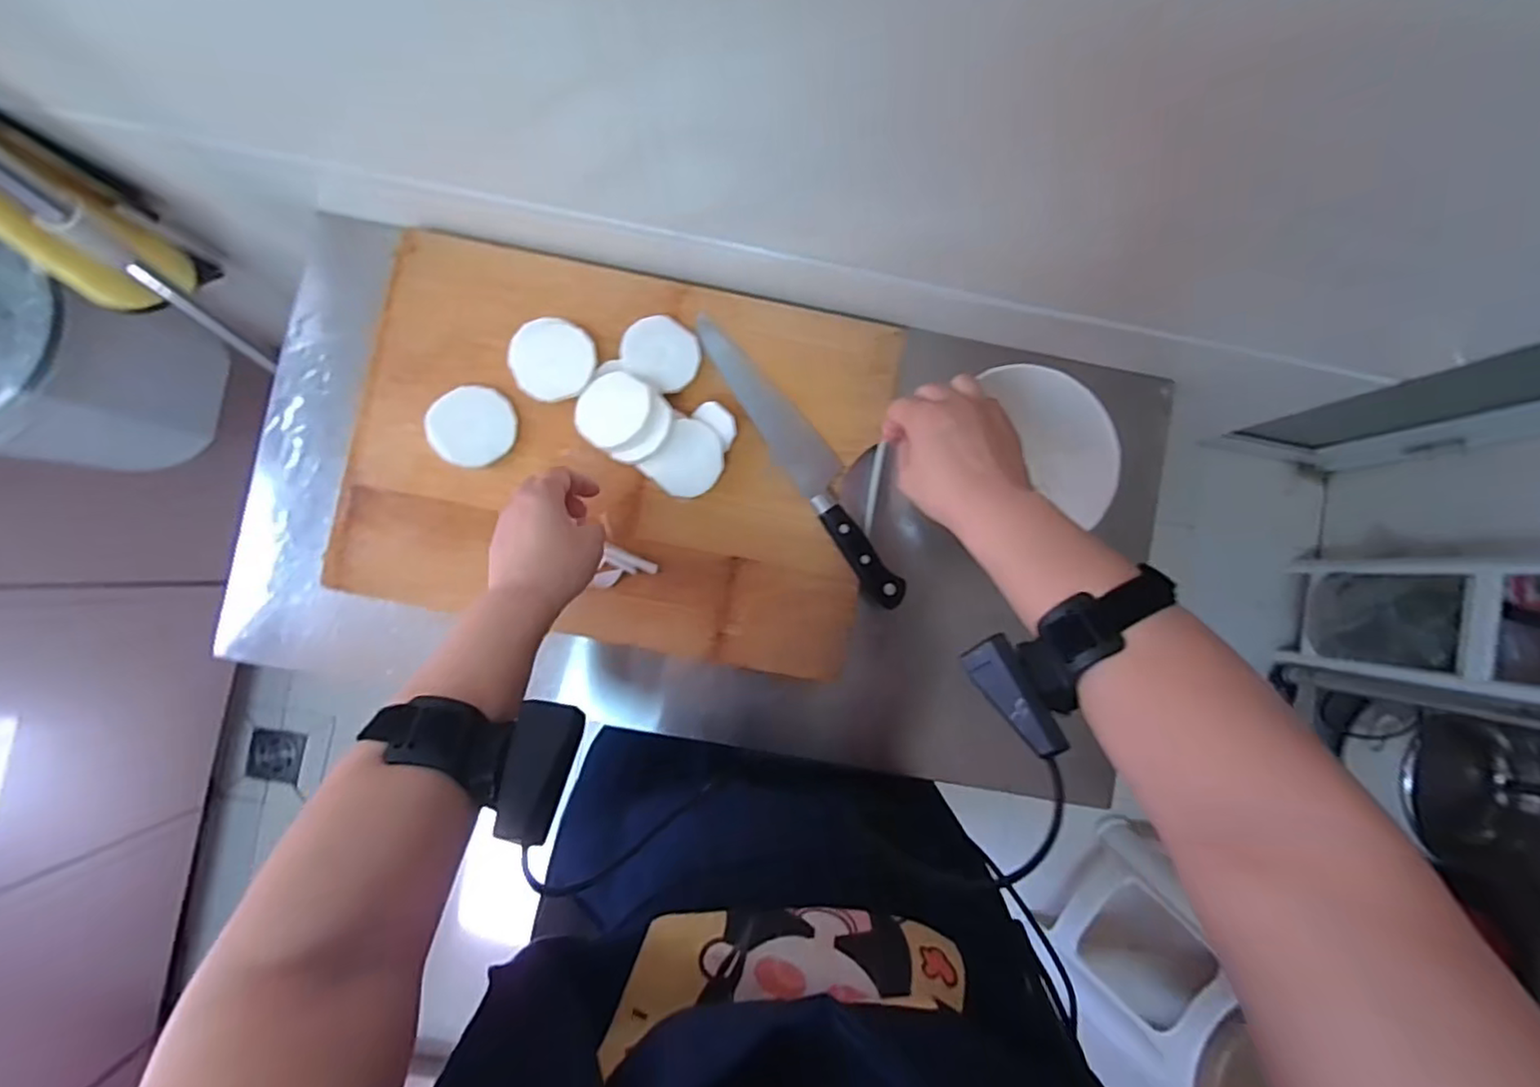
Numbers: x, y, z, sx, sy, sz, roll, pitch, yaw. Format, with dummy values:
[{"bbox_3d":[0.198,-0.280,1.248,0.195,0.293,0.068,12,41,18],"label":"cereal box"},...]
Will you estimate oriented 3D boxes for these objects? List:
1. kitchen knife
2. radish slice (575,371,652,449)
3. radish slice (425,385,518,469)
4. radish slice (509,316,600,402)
[{"bbox_3d":[0.032,-0.075,0.559,0.041,0.023,0.290,-32,89,-4],"label":"kitchen knife"},{"bbox_3d":[-0.131,-0.112,0.537,0.064,0.005,0.061,-2,81,12],"label":"radish slice"},{"bbox_3d":[-0.249,-0.099,0.545,0.064,0.006,0.068,1,86,-17],"label":"radish slice"},{"bbox_3d":[-0.184,-0.156,0.552,0.070,0.013,0.069,0,87,-3],"label":"radish slice"}]

